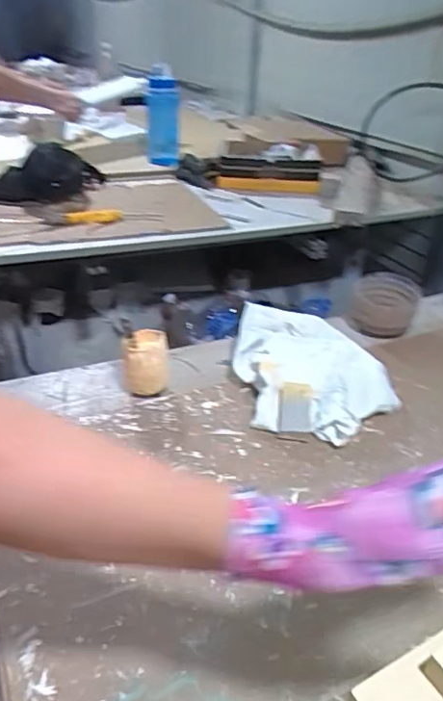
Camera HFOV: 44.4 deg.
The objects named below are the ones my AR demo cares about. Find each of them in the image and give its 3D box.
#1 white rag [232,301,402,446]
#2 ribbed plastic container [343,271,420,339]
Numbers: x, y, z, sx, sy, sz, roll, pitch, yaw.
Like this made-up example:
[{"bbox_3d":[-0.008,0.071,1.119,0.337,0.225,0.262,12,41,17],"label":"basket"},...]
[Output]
[{"bbox_3d":[0.115,0.013,0.723,0.194,0.055,0.285,1,31,-5],"label":"white rag"},{"bbox_3d":[0.259,-0.073,0.866,0.102,0.032,0.118,13,60,29],"label":"ribbed plastic container"}]

